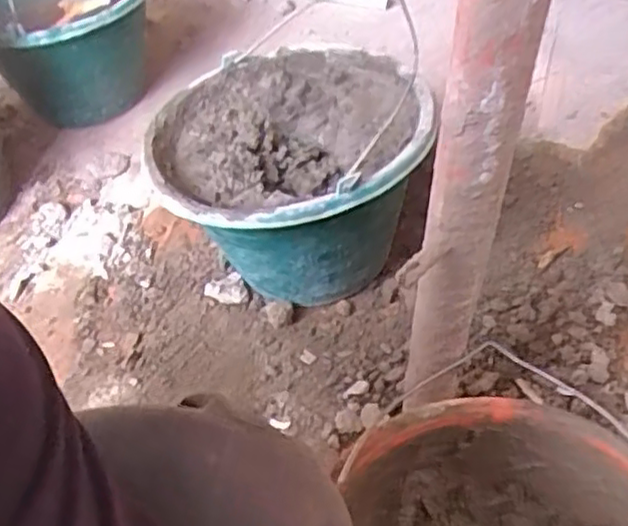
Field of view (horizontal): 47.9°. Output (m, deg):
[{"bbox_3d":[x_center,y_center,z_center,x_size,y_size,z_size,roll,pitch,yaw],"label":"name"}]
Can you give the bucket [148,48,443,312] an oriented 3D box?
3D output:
[{"bbox_3d":[-0.018,-0.076,0.717,0.253,0.189,0.254,-4,48,4],"label":"bucket"}]

